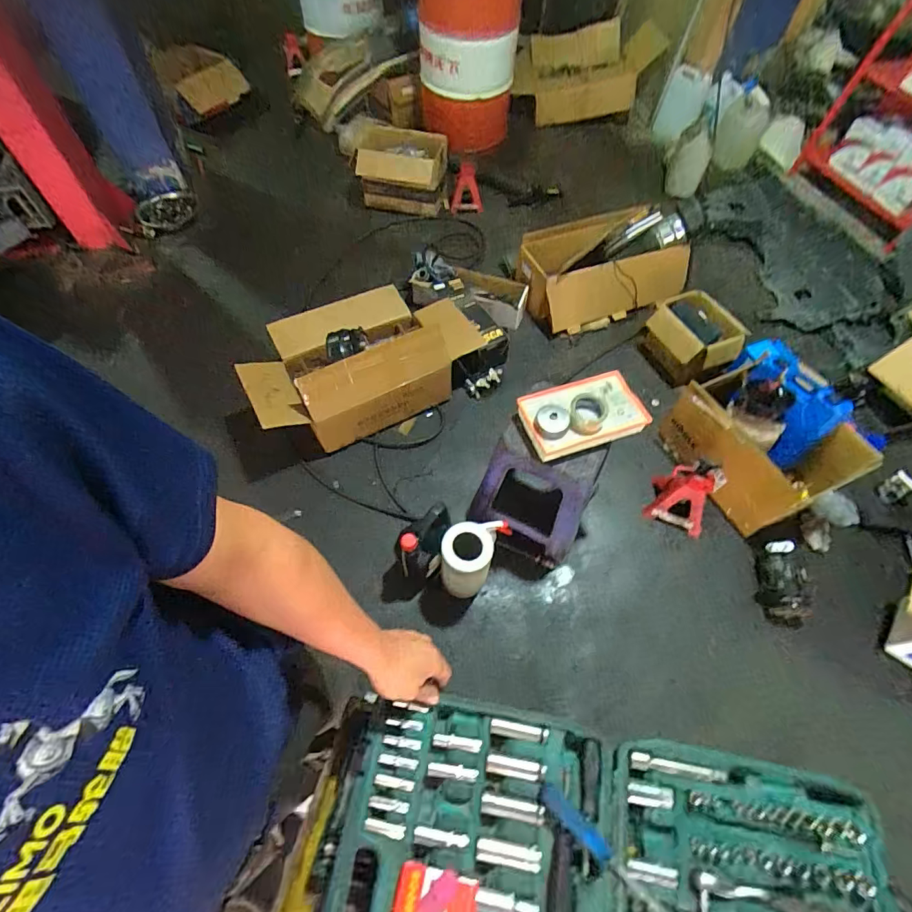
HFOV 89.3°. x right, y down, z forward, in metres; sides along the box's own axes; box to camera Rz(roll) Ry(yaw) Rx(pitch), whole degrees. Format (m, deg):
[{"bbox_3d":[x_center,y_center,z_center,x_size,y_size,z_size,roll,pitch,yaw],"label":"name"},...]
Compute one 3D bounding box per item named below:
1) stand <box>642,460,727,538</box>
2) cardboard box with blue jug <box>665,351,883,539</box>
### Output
[{"bbox_3d":[0.793,0.118,1.576,0.193,0.279,0.190,21,61,11],"label":"stand"},{"bbox_3d":[1.045,-0.069,1.580,0.448,0.353,0.512,-21,62,-13],"label":"cardboard box with blue jug"}]

